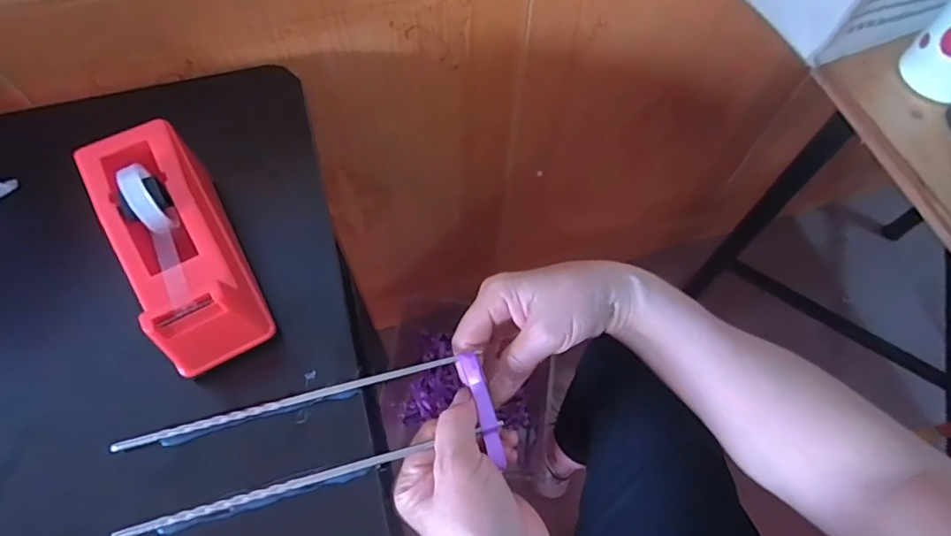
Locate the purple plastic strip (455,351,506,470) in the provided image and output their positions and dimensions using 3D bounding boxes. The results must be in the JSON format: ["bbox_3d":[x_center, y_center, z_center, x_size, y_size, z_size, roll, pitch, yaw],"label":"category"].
[{"bbox_3d":[0.005,0.086,0.323,0.014,0.007,0.067,-18,68,-7],"label":"purple plastic strip"}]

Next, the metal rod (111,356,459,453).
[{"bbox_3d":[-0.113,0.082,0.328,0.206,0.005,0.006,-13,63,-10],"label":"metal rod"}]

